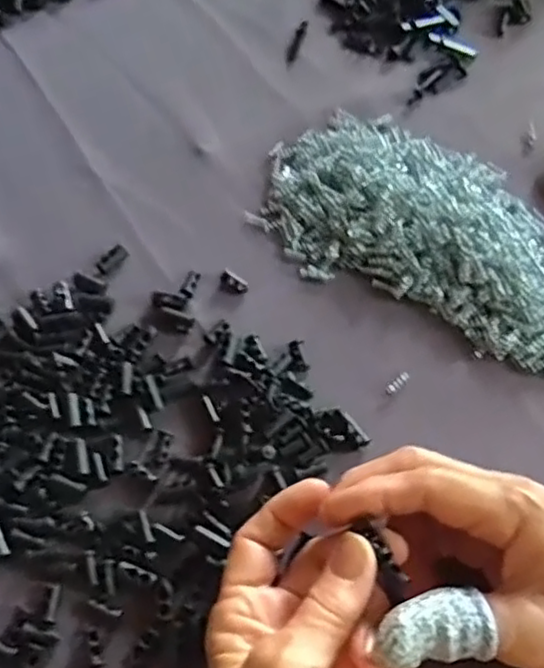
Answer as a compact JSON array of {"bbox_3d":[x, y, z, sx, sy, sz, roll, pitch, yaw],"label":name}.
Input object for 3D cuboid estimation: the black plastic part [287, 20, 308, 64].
[{"bbox_3d":[0.016,-0.198,0.455,0.007,0.004,0.039,15,65,10],"label":"black plastic part"}]

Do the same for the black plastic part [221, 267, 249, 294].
[{"bbox_3d":[-0.022,-0.029,0.369,0.019,0.004,0.012,40,71,20],"label":"black plastic part"}]

